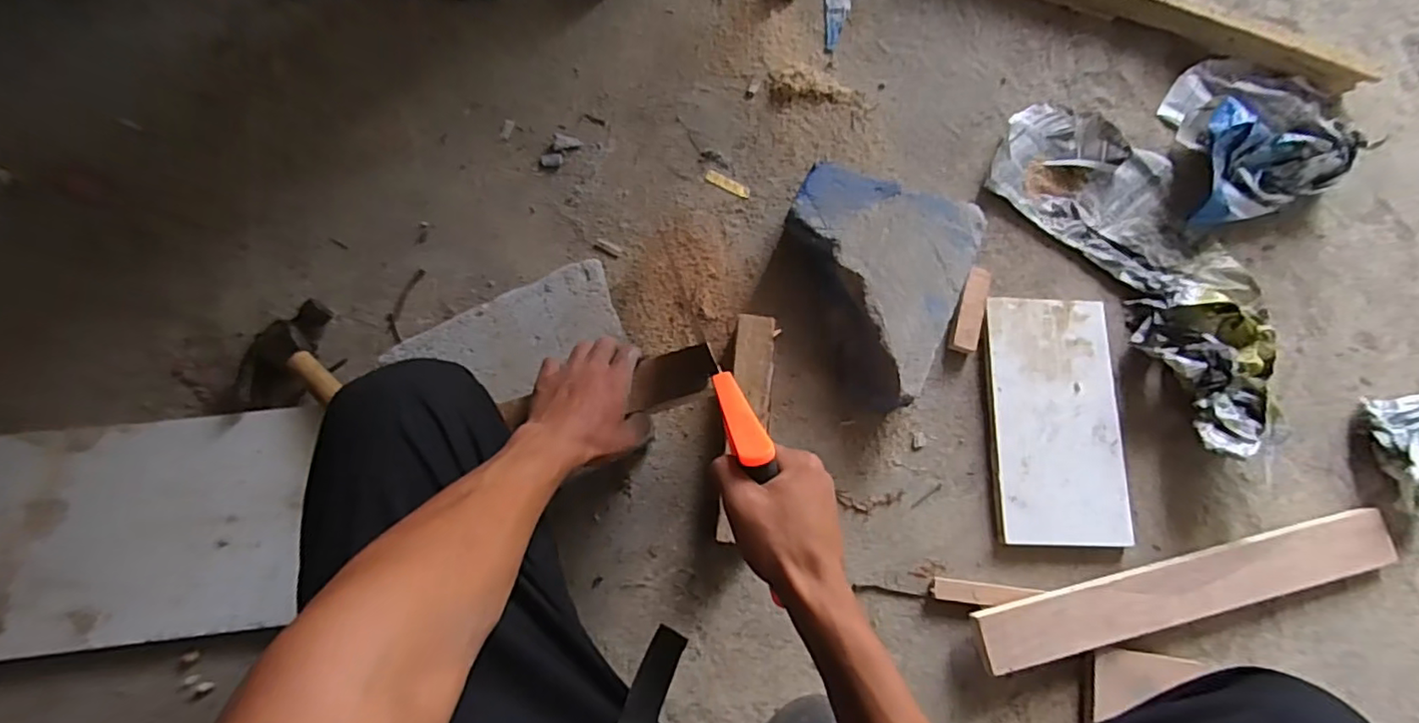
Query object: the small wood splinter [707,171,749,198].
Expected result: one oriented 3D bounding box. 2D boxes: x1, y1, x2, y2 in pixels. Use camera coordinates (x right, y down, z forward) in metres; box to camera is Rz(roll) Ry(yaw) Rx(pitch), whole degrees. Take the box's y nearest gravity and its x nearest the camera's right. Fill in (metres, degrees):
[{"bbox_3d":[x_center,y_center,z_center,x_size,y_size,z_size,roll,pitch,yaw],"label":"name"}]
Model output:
[{"bbox_3d":[0.022,-0.216,0.740,0.057,0.004,0.016,26,77,5],"label":"small wood splinter"}]

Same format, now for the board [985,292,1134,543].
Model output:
[{"bbox_3d":[0.379,0.063,0.671,0.137,0.022,0.267,2,76,-1],"label":"board"}]

